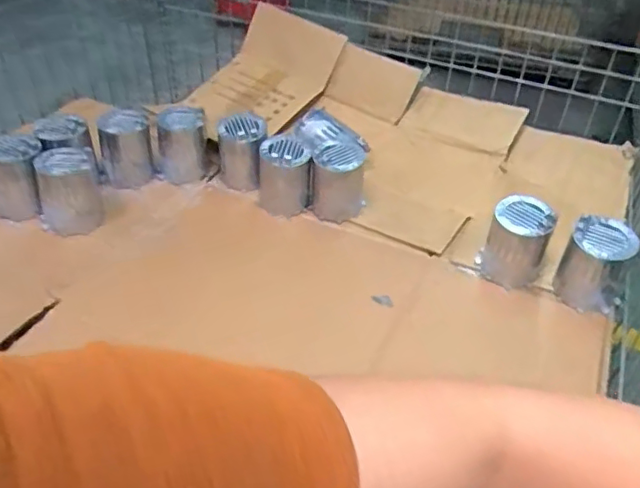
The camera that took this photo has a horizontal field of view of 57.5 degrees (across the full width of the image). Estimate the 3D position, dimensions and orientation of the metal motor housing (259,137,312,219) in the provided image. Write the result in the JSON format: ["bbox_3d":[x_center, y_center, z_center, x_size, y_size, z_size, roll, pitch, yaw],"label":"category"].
[{"bbox_3d":[-0.066,-0.117,1.067,0.091,0.142,0.070,-1,39,-4],"label":"metal motor housing"}]

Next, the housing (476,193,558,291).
[{"bbox_3d":[0.308,-0.011,0.915,0.097,0.128,0.090,19,42,19],"label":"housing"}]

